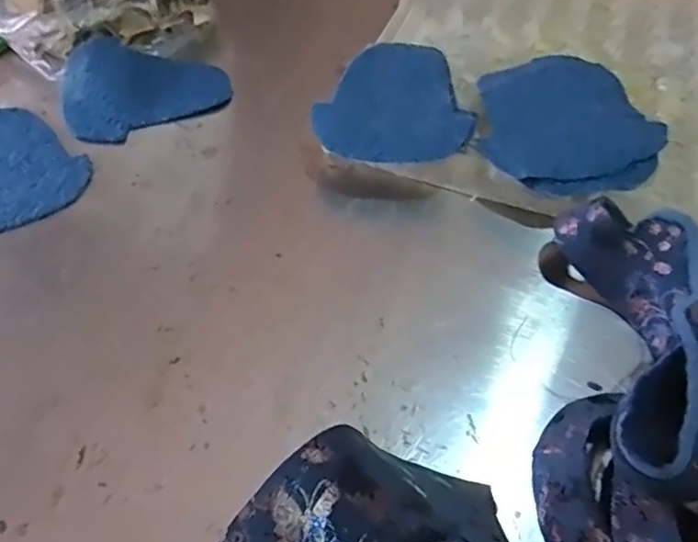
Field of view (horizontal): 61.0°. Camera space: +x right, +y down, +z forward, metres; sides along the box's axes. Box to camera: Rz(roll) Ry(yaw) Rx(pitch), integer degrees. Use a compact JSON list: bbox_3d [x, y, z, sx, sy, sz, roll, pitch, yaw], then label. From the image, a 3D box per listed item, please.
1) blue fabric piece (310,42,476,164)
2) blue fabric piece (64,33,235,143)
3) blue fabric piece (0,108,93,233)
[{"bbox_3d":[0.049,-0.145,0.500,0.122,0.012,0.157,23,56,17],"label":"blue fabric piece"},{"bbox_3d":[-0.196,-0.182,0.565,0.151,0.022,0.123,-16,54,-10],"label":"blue fabric piece"},{"bbox_3d":[-0.303,-0.087,0.506,0.154,0.007,0.120,34,61,24],"label":"blue fabric piece"}]

